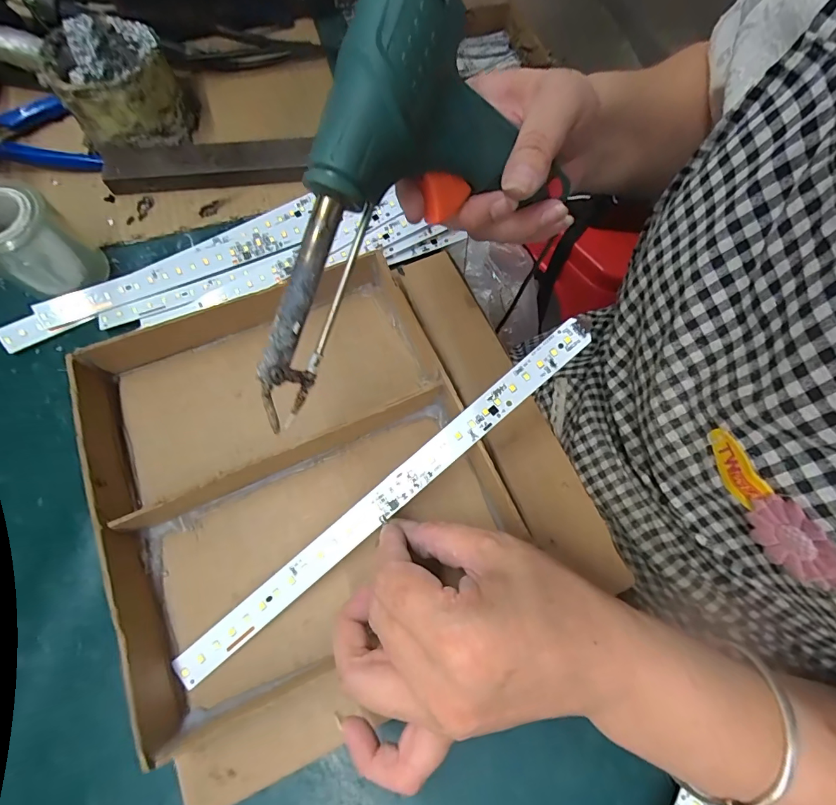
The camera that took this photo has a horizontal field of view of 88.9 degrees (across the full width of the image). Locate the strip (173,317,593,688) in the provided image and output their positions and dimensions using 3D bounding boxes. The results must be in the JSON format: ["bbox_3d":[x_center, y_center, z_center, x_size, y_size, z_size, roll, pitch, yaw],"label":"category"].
[{"bbox_3d":[-0.015,0.051,0.232,0.277,0.009,0.017,-40,75,-2],"label":"strip"}]

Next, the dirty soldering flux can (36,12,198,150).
[{"bbox_3d":[-0.220,-0.238,0.310,0.080,0.065,0.073,0,69,-1],"label":"dirty soldering flux can"}]

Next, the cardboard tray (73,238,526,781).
[{"bbox_3d":[-0.073,0.031,0.248,0.203,0.035,0.213,-24,71,-10],"label":"cardboard tray"}]

